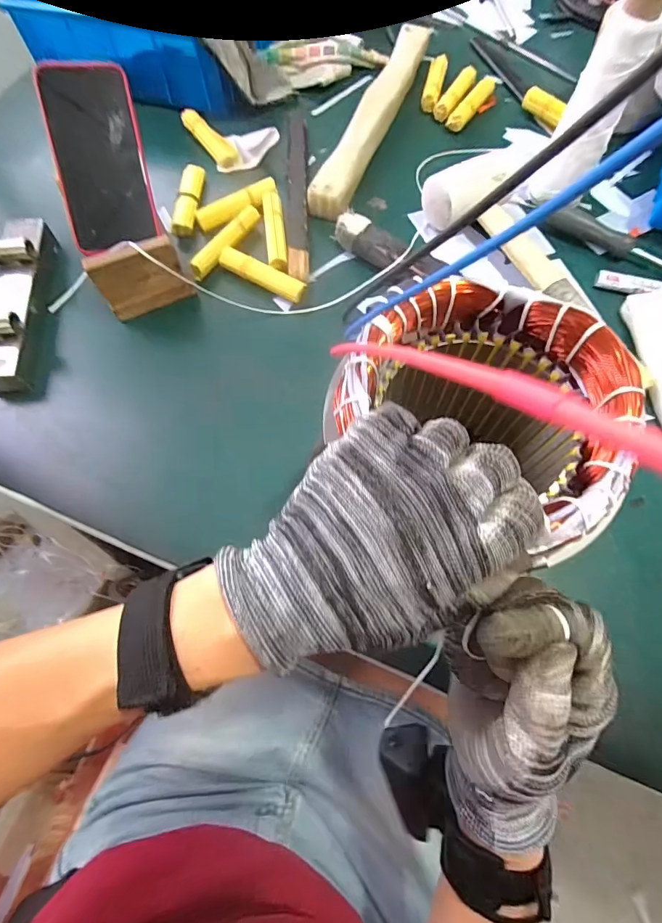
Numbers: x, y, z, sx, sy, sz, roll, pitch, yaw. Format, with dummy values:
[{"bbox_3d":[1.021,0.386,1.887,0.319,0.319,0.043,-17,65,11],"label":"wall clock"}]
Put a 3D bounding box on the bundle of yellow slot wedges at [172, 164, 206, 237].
[{"bbox_3d":[-0.162,-0.296,0.490,0.026,0.022,0.101,0,67,1],"label":"bundle of yellow slot wedges"}]

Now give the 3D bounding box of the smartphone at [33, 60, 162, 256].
[{"bbox_3d":[-0.228,-0.299,0.421,0.082,0.007,0.163,-12,101,-15],"label":"smartphone"}]

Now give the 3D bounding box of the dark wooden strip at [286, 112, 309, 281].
[{"bbox_3d":[-0.037,-0.302,0.479,0.024,0.017,0.259,-2,67,0],"label":"dark wooden strip"}]

